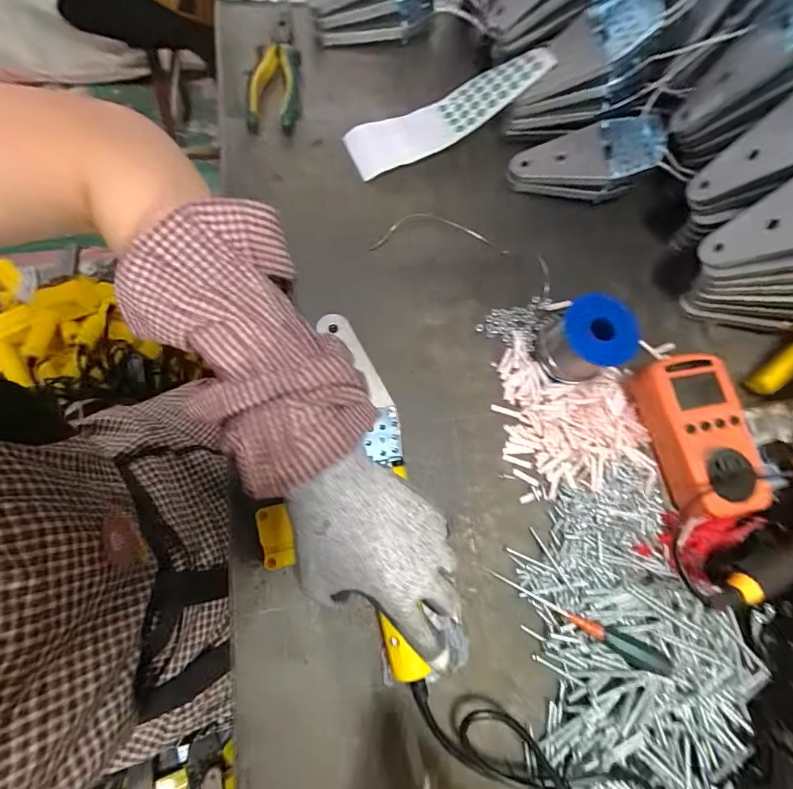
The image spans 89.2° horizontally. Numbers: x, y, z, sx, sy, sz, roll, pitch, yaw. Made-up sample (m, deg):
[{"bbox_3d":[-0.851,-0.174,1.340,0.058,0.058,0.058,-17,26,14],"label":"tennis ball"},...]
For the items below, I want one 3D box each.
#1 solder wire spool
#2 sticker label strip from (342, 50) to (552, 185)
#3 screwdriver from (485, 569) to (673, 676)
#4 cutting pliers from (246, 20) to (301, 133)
[{"bbox_3d":[0.172,-0.048,0.363,0.062,0.058,0.062,2,76,-6],"label":"solder wire spool"},{"bbox_3d":[0.049,-0.297,0.419,0.207,0.063,0.061,-22,78,-11],"label":"sticker label strip"},{"bbox_3d":[0.139,0.177,0.319,0.138,0.014,0.016,22,74,20],"label":"screwdriver"},{"bbox_3d":[-0.134,-0.356,0.434,0.057,0.020,0.164,2,75,-6],"label":"cutting pliers"}]

